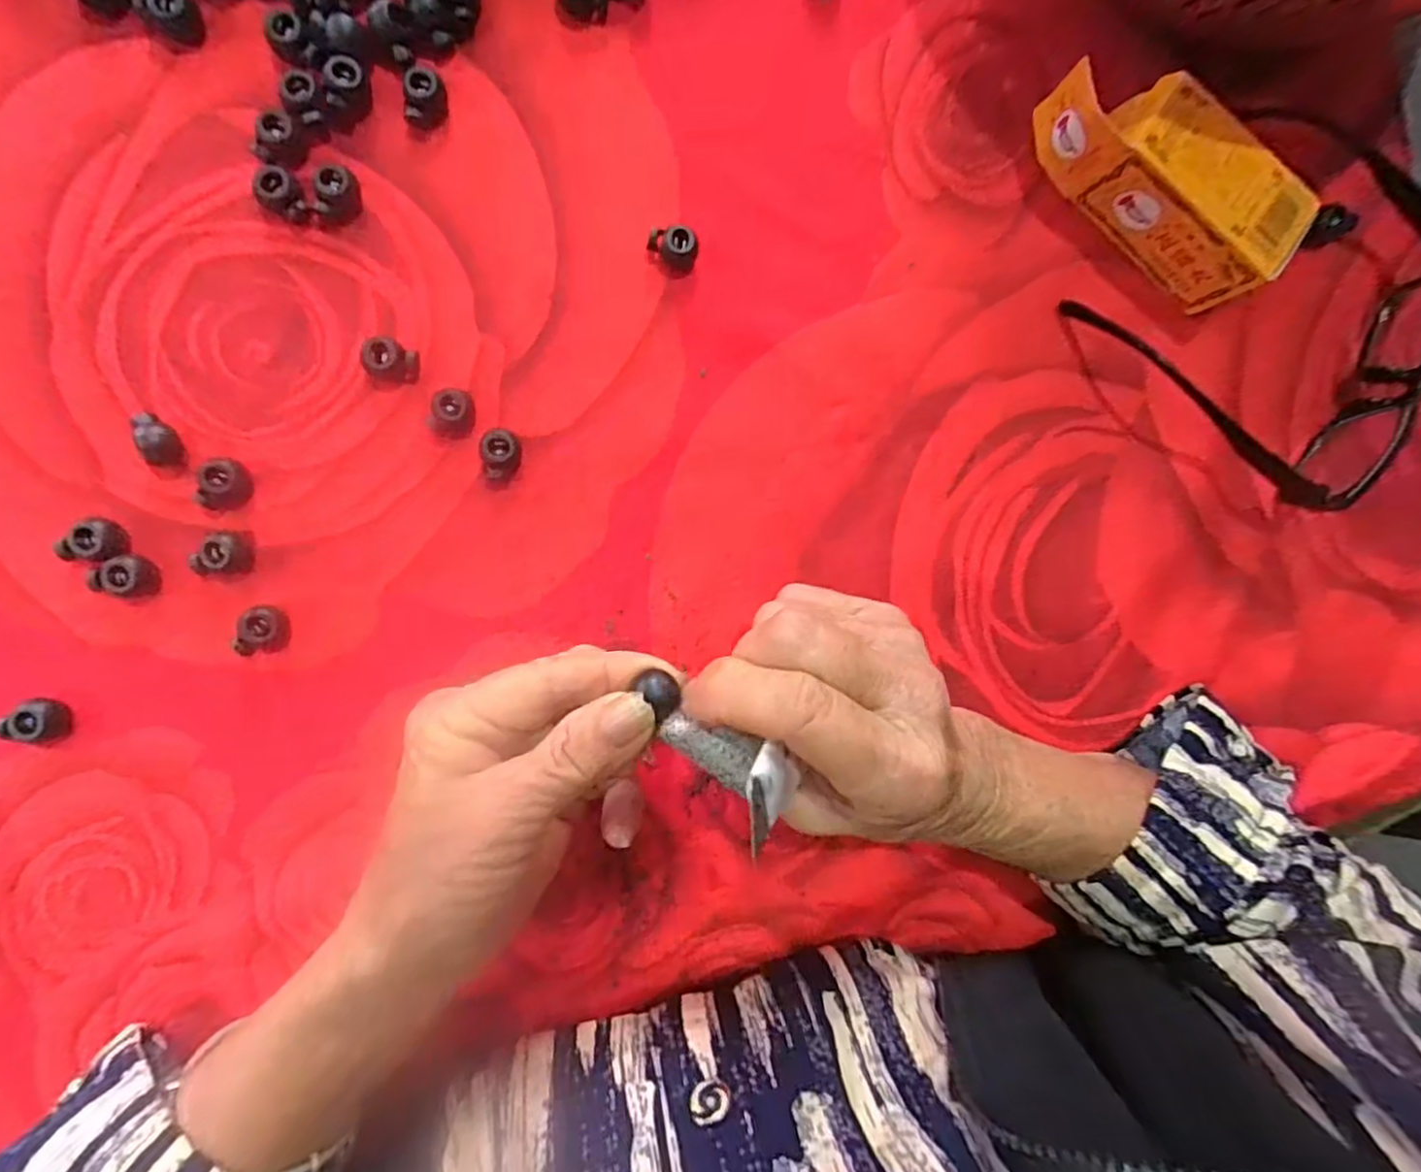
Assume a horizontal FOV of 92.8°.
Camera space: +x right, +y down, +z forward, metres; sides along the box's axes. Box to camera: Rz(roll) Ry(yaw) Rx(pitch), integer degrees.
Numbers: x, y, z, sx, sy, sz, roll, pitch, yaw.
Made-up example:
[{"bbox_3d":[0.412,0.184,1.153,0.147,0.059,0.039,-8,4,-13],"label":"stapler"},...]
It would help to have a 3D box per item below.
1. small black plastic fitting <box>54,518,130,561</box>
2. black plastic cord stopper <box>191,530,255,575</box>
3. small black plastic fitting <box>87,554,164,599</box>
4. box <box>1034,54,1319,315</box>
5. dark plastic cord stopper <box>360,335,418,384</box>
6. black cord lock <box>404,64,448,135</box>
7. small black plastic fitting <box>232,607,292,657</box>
[{"bbox_3d":[-0.219,-0.016,0.240,0.018,0.012,0.015,-1,92,-9],"label":"small black plastic fitting"},{"bbox_3d":[-0.179,-0.012,0.247,0.018,0.011,0.016,0,92,-9],"label":"black plastic cord stopper"},{"bbox_3d":[-0.210,-0.003,0.243,0.016,0.011,0.014,-45,98,-5],"label":"small black plastic fitting"},{"bbox_3d":[0.186,-0.170,0.279,0.109,0.043,0.039,39,85,-8],"label":"box"},{"bbox_3d":[-0.120,-0.085,0.254,0.017,0.012,0.014,1,92,-9],"label":"dark plastic cord stopper"},{"bbox_3d":[-0.107,-0.182,0.253,0.014,0.011,0.016,7,91,-9],"label":"black cord lock"},{"bbox_3d":[-0.166,0.017,0.251,0.013,0.011,0.018,13,90,-9],"label":"small black plastic fitting"}]

